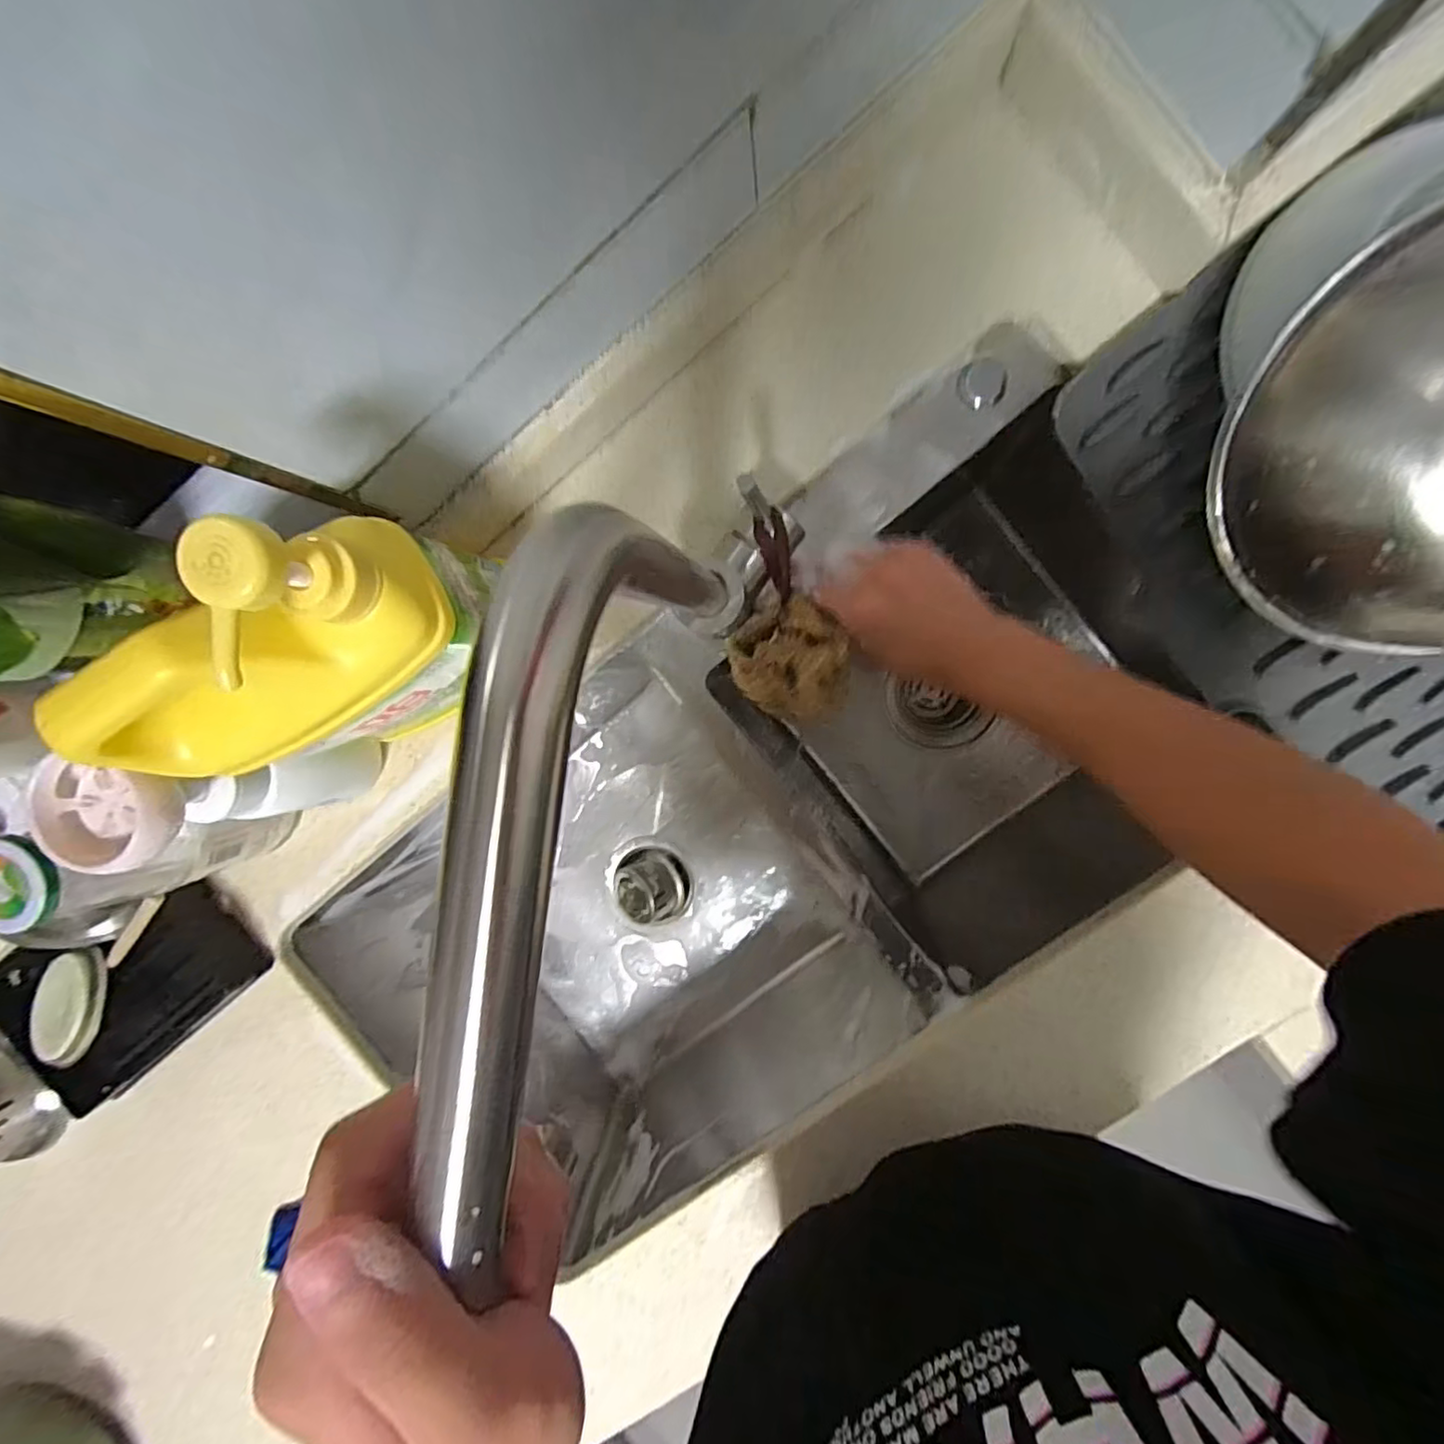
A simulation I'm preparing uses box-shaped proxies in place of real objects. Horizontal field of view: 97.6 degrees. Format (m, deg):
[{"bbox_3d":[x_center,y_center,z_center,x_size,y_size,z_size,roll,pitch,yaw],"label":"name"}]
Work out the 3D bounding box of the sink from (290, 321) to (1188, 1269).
[{"bbox_3d":[0.058,0.118,0.565,0.738,0.220,0.447,-38,92,9],"label":"sink"}]

